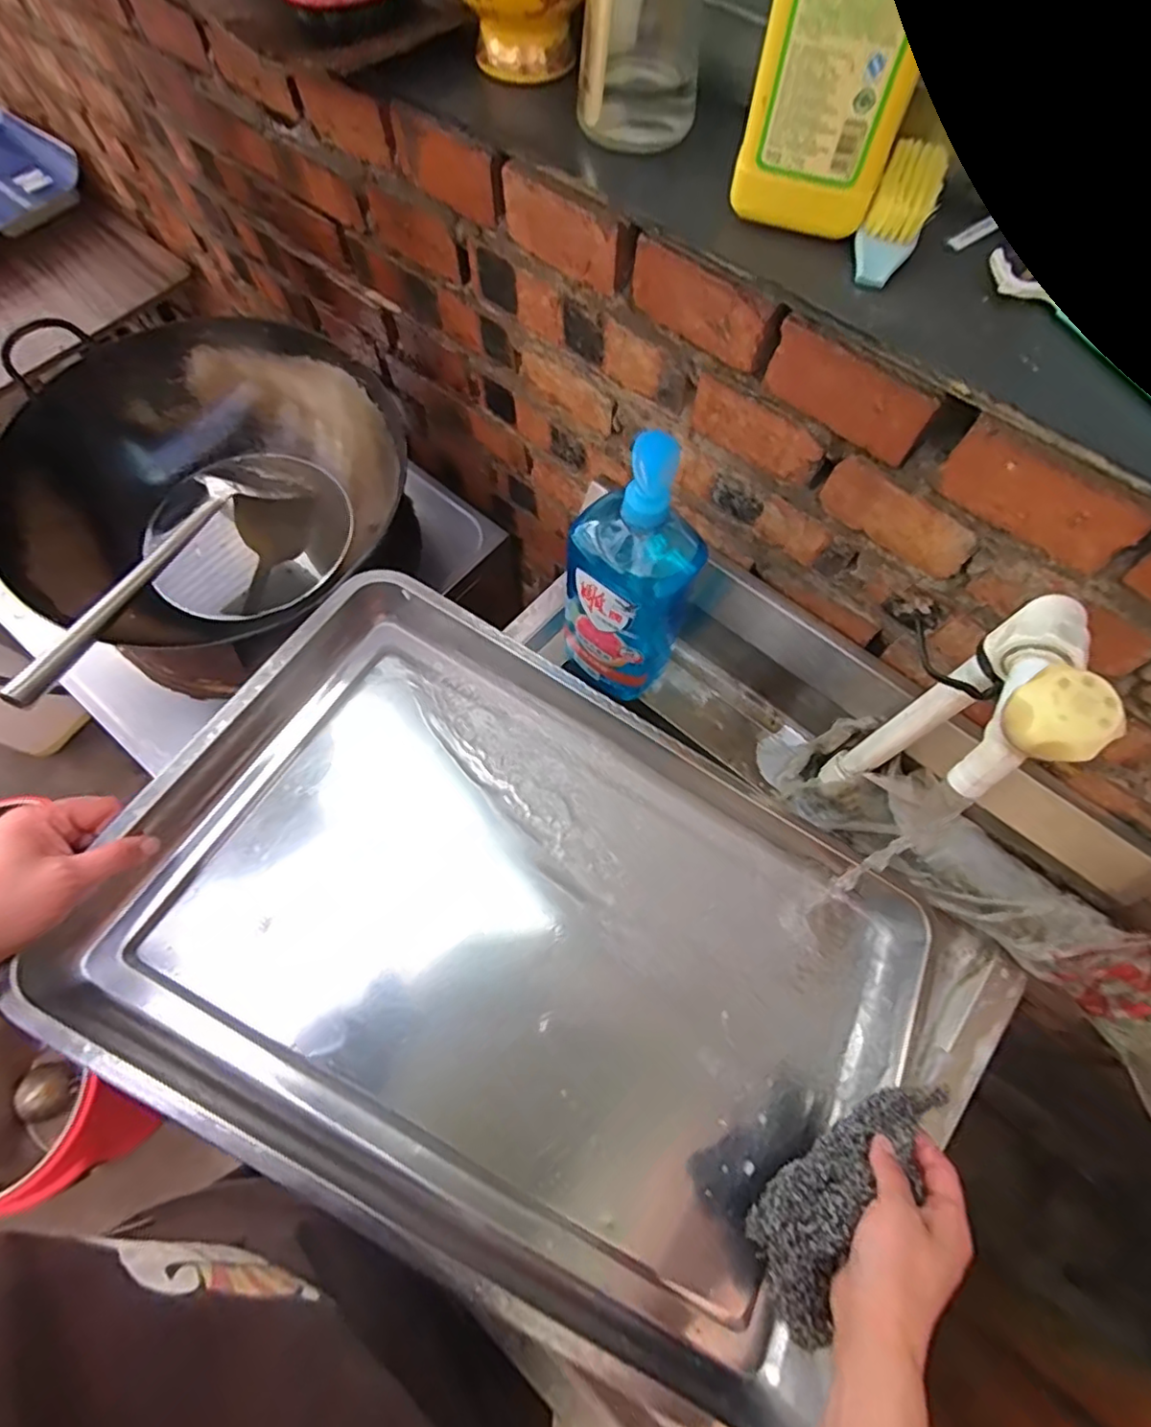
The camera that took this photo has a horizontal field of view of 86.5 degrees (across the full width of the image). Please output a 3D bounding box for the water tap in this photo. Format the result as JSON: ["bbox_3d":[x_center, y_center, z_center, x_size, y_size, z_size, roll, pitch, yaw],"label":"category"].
[{"bbox_3d":[0.256,0.015,0.443,0.040,0.305,0.141,28,70,10],"label":"water tap"}]

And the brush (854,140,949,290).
[{"bbox_3d":[0.209,-0.324,0.392,0.035,0.015,0.117,23,83,8],"label":"brush"}]

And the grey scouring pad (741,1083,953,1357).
[{"bbox_3d":[0.185,0.321,0.415,0.174,0.040,0.071,-42,74,-17],"label":"grey scouring pad"}]

